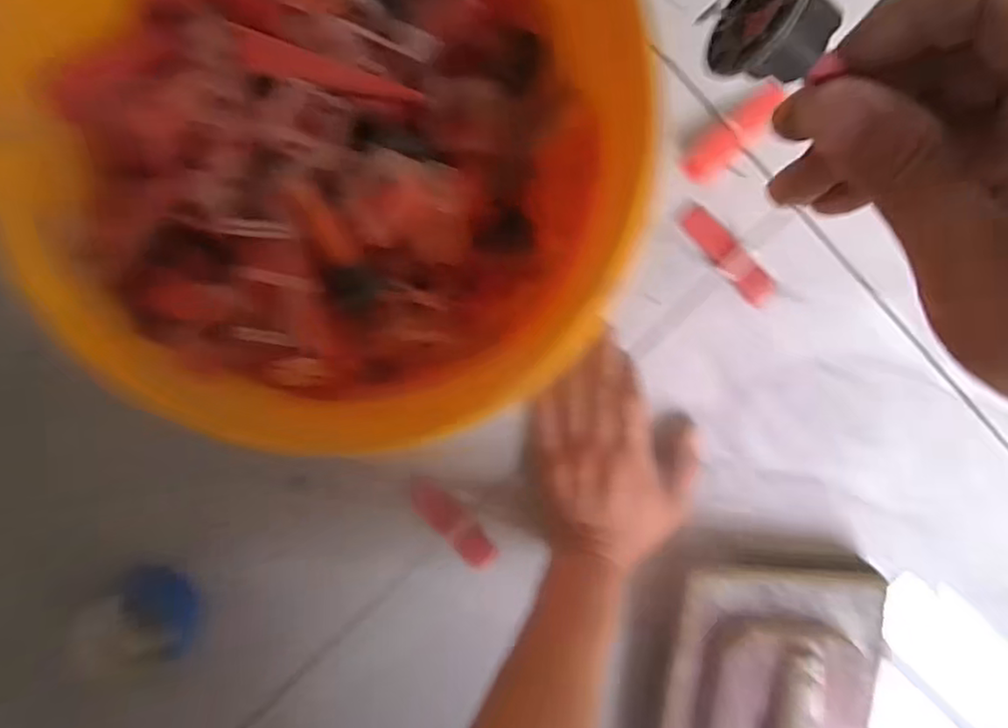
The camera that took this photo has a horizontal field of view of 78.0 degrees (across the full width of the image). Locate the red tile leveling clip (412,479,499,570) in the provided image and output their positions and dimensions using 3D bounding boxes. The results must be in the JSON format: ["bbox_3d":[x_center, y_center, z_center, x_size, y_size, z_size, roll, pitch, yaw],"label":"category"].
[{"bbox_3d":[-0.037,0.121,0.468,0.024,0.007,0.090,-37,110,4],"label":"red tile leveling clip"}]

